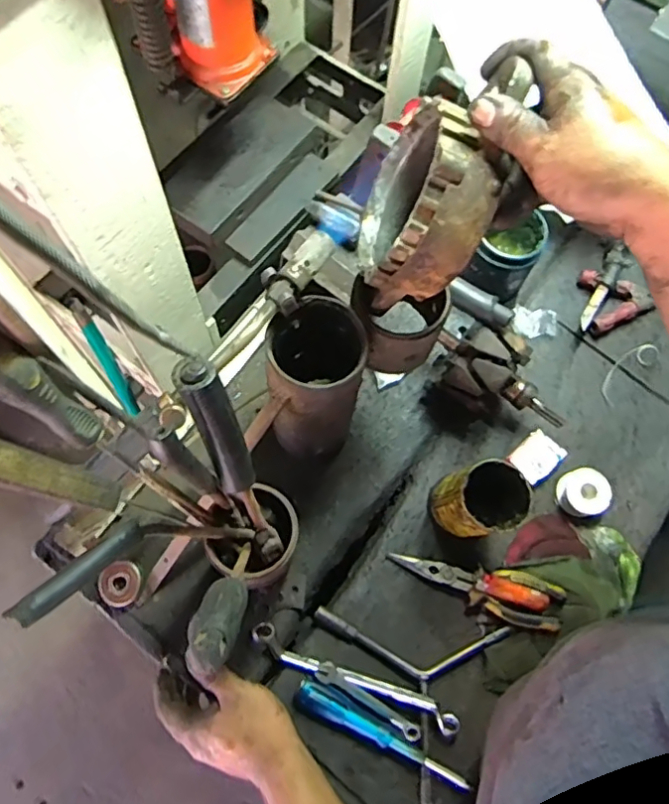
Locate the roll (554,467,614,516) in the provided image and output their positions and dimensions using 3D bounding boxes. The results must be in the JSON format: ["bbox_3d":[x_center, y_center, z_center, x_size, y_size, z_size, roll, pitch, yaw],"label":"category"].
[{"bbox_3d":[0.295,0.108,0.687,0.051,0.032,0.054,1,70,-2],"label":"roll"}]

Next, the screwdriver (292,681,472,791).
[{"bbox_3d":[0.046,0.336,0.576,0.189,0.019,0.023,29,71,8],"label":"screwdriver"}]

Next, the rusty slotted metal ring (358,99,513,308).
[{"bbox_3d":[0.066,-0.147,0.465,0.063,0.158,0.144,15,30,-12],"label":"rusty slotted metal ring"}]

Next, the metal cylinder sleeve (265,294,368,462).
[{"bbox_3d":[-0.020,-0.012,0.587,0.083,0.214,0.090,1,70,-2],"label":"metal cylinder sleeve"}]

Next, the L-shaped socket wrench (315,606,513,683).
[{"bbox_3d":[0.083,0.264,0.622,0.209,0.024,0.060,6,70,0],"label":"L-shaped socket wrench"}]

